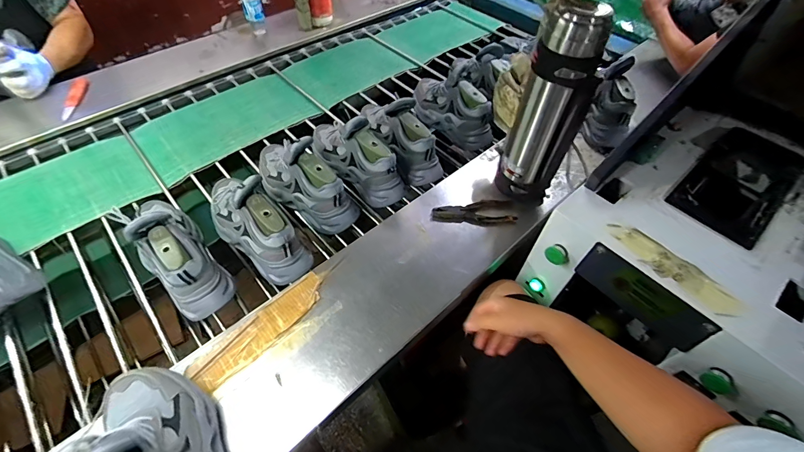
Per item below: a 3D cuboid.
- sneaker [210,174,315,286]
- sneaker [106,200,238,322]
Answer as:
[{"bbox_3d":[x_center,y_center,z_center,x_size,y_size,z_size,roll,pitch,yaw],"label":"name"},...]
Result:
[{"bbox_3d":[-0.319,-0.024,0.748,0.307,0.129,0.098,37,60,22],"label":"sneaker"},{"bbox_3d":[-0.443,0.033,0.711,0.099,0.153,0.279,-36,63,-25],"label":"sneaker"}]

